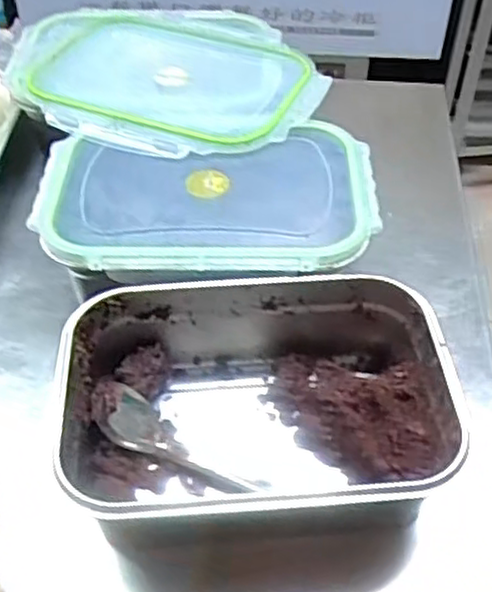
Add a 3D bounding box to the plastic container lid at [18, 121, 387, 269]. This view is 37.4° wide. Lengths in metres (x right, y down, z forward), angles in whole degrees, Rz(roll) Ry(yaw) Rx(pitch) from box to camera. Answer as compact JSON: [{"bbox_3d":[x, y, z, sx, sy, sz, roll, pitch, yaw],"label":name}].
[{"bbox_3d":[-0.035,-0.089,0.640,0.292,0.017,0.176,-3,47,-3],"label":"plastic container lid"}]

